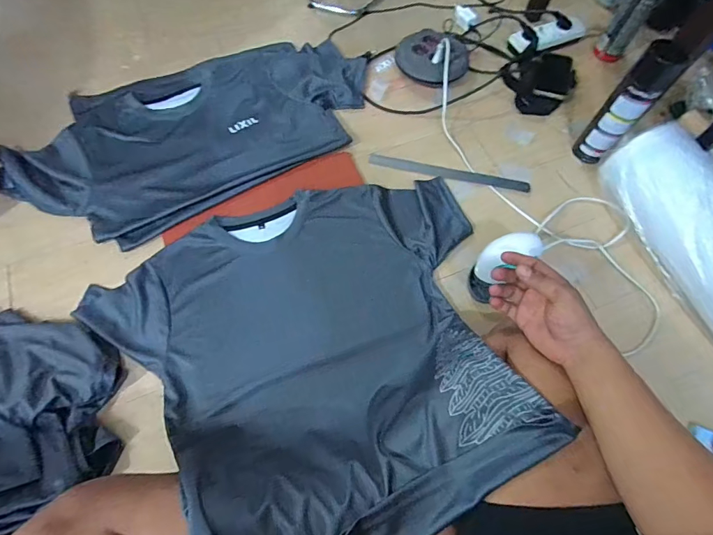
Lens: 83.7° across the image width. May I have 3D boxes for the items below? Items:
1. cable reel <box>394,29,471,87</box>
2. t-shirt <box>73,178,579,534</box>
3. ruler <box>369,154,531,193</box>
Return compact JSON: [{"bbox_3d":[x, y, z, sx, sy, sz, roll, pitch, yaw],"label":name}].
[{"bbox_3d":[0.172,-0.468,0.903,0.160,0.052,0.146,1,65,-3],"label":"cable reel"},{"bbox_3d":[-0.031,0.075,0.577,0.595,0.219,0.534,-28,69,-15],"label":"t-shirt"},{"bbox_3d":[0.186,-0.189,0.798,0.319,0.007,0.033,11,55,2],"label":"ruler"}]

